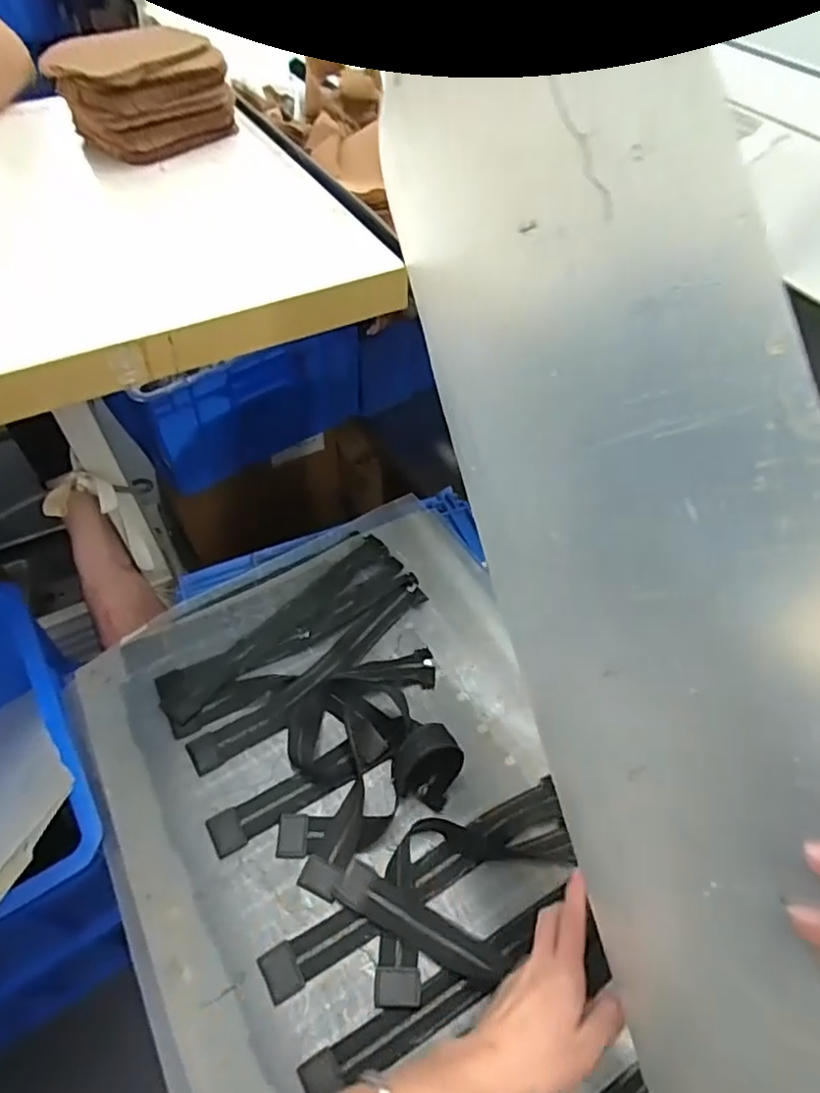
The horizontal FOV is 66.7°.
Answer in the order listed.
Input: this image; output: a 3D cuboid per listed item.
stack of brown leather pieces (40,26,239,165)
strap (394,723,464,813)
[{"bbox_3d":[-0.271,-0.467,0.638,0.110,0.089,0.149,35,59,23],"label":"stack of brown leather pieces"},{"bbox_3d":[0.017,0.194,0.563,0.055,0.055,0.058,23,55,15],"label":"strap"}]

